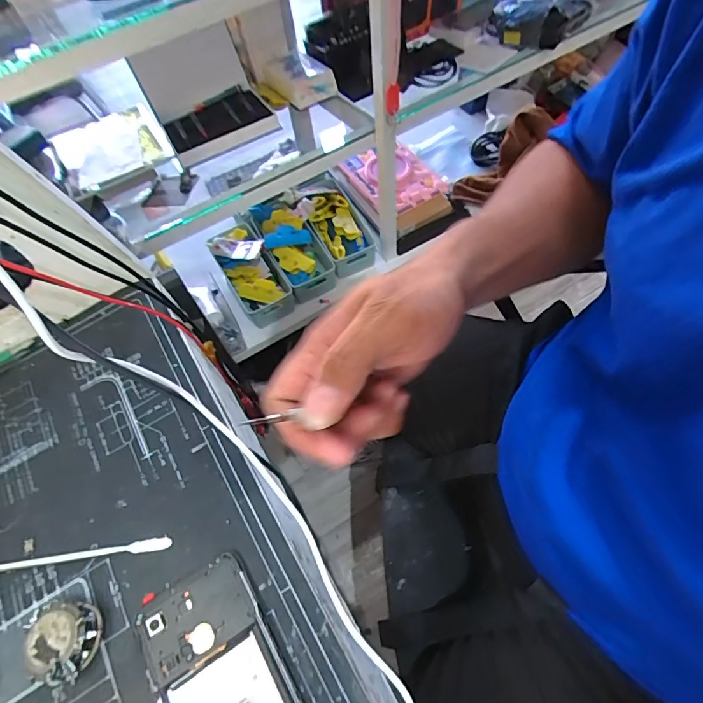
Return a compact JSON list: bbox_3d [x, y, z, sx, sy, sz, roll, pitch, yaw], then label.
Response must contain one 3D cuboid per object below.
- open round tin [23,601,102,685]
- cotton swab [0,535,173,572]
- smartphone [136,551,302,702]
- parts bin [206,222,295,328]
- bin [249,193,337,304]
[{"bbox_3d":[-0.170,0.174,0.272,0.041,0.024,0.036,16,64,14],"label":"open round tin"},{"bbox_3d":[-0.199,0.140,0.301,0.155,0.004,0.008,-10,61,0],"label":"cotton swab"},{"bbox_3d":[-0.067,0.202,0.253,0.070,0.009,0.151,-31,63,-11],"label":"smartphone"},{"bbox_3d":[-0.217,-0.172,0.969,0.103,0.063,0.225,-30,76,-14],"label":"parts bin"},{"bbox_3d":[-0.122,-0.228,0.981,0.117,0.071,0.226,-28,82,-13],"label":"bin"}]

